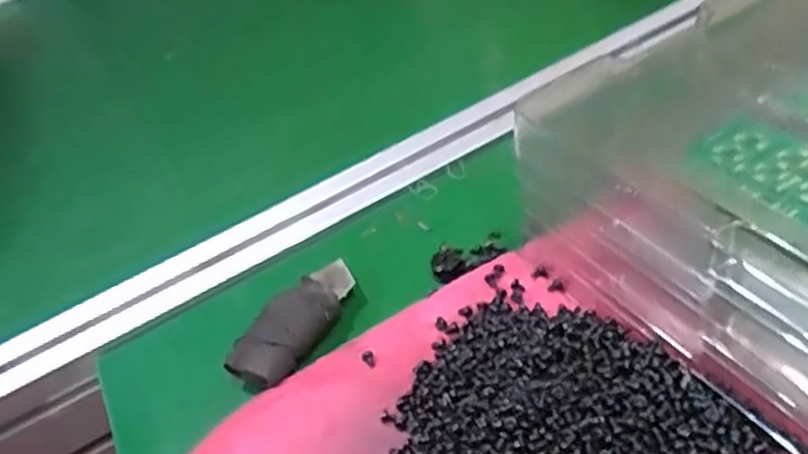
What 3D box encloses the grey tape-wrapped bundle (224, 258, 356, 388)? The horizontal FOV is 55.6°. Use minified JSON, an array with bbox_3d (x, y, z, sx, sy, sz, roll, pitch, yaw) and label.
[{"bbox_3d":[-0.048,0.045,0.353,0.027,0.029,0.071,28,56,26],"label":"grey tape-wrapped bundle"}]

